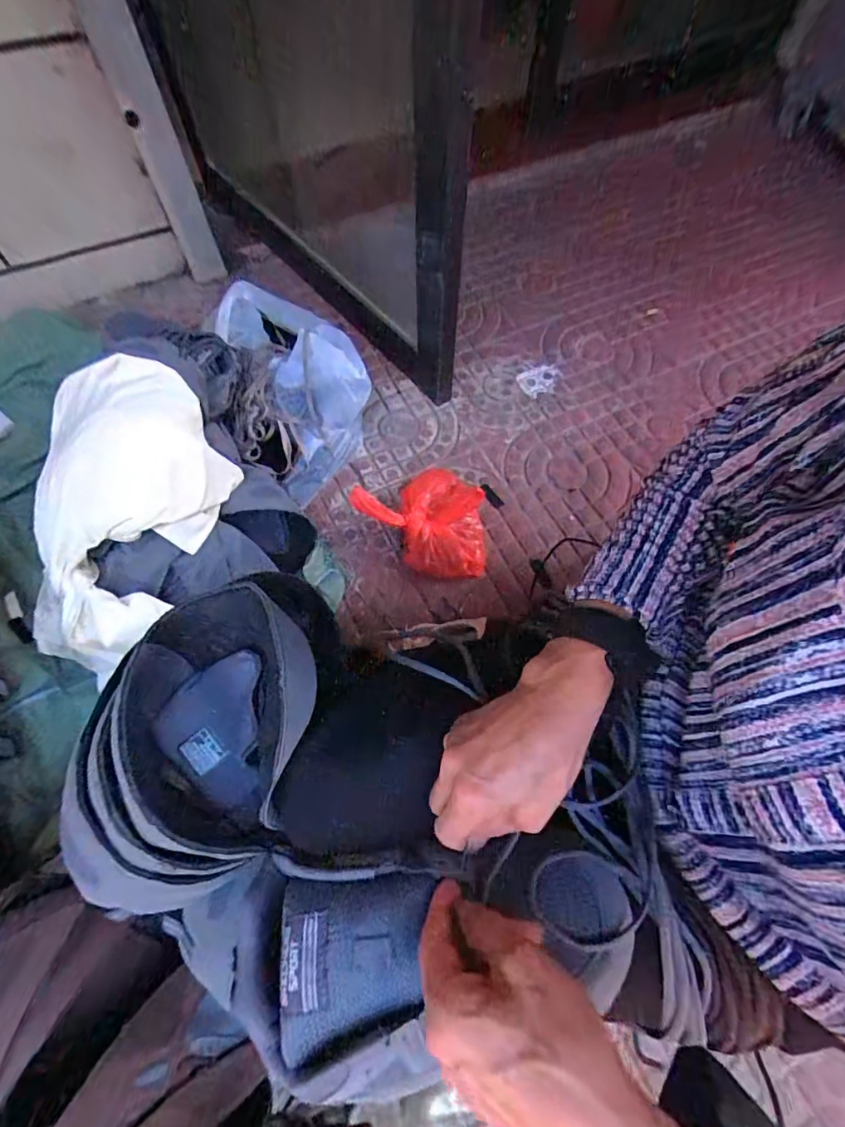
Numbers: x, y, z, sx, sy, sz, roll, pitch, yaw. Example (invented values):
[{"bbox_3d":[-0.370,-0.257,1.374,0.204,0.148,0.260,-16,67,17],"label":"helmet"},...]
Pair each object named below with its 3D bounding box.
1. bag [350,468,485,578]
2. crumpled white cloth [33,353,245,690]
[{"bbox_3d":[0.002,-0.096,0.839,0.225,0.122,0.216,5,65,0],"label":"bag"},{"bbox_3d":[-0.437,-0.069,0.702,0.226,0.170,0.437,31,105,11],"label":"crumpled white cloth"}]

